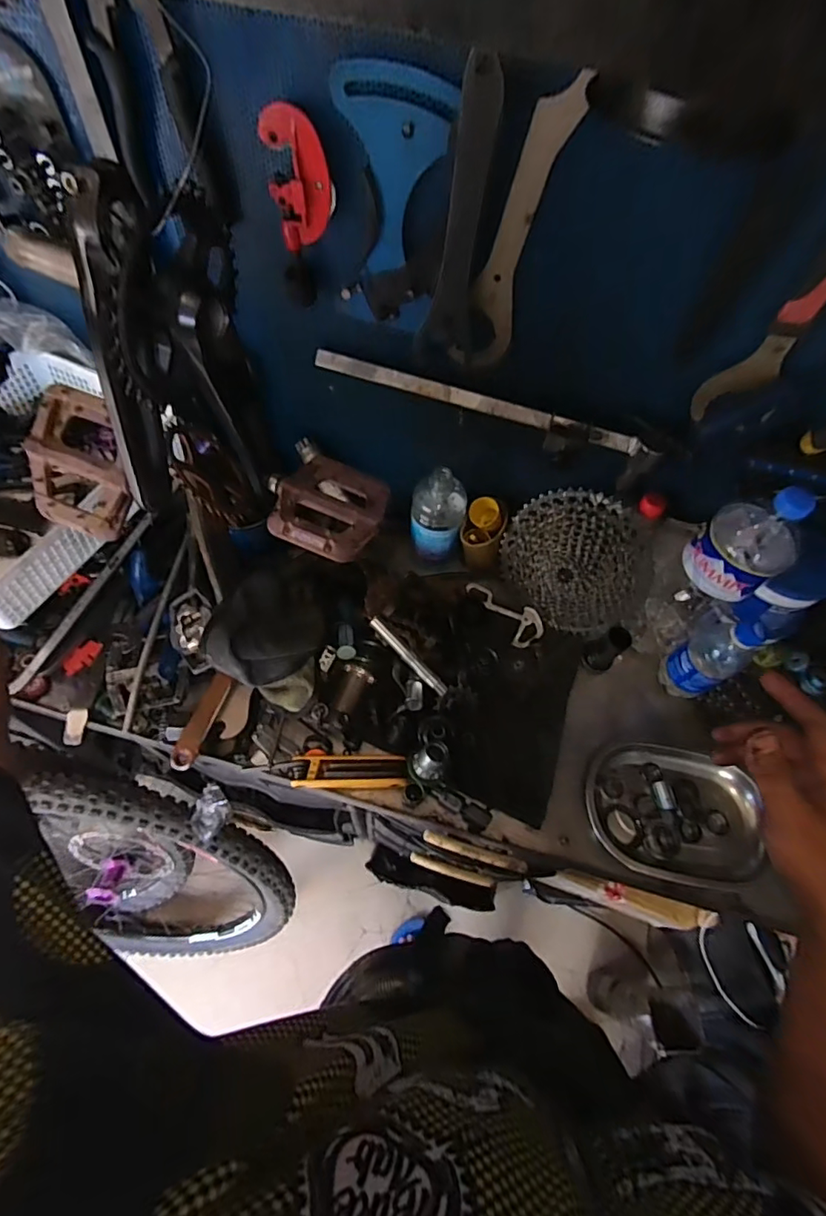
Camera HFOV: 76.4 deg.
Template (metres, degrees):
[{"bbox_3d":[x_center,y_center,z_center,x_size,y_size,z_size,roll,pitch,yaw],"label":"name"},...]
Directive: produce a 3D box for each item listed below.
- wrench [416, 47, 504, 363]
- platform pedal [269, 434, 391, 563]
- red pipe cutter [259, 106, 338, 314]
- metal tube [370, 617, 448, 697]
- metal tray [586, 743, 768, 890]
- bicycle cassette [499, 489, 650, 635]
[{"bbox_3d":[0.039,-0.321,0.454,0.052,0.226,0.012,15,62,4],"label":"wrench"},{"bbox_3d":[-0.083,-0.099,0.498,0.113,0.026,0.111,25,63,9],"label":"platform pedal"},{"bbox_3d":[-0.098,-0.353,0.475,0.055,0.148,0.030,0,62,-4],"label":"red pipe cutter"},{"bbox_3d":[-0.005,0.060,0.646,0.127,0.012,0.014,46,66,-8],"label":"metal tube"},{"bbox_3d":[0.313,0.242,0.631,0.207,0.035,0.147,10,61,1],"label":"metal tray"},{"bbox_3d":[0.209,-0.055,0.684,0.197,0.183,0.055,36,34,7],"label":"bicycle cassette"}]

